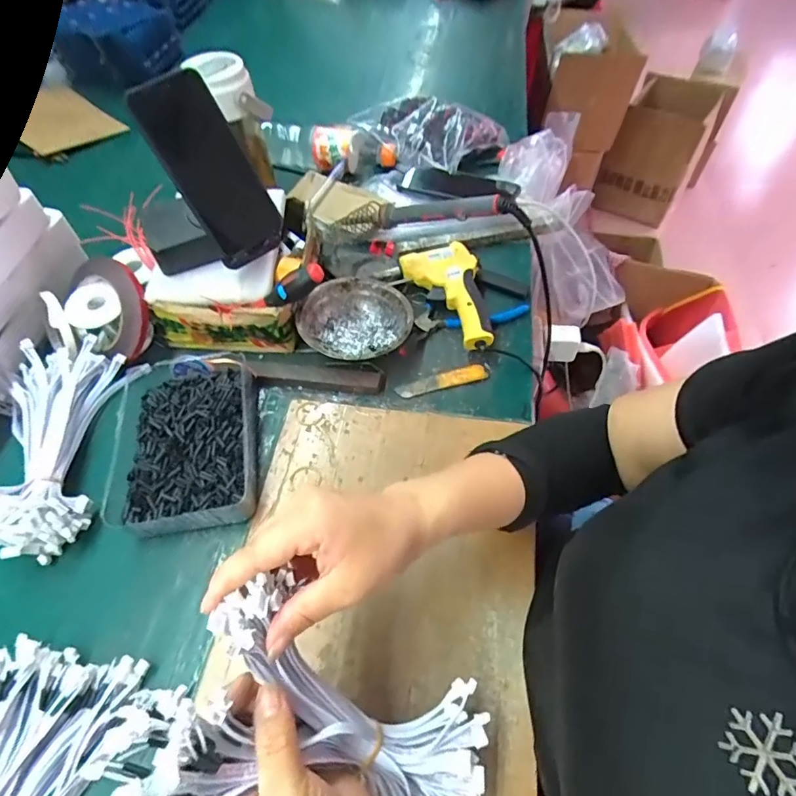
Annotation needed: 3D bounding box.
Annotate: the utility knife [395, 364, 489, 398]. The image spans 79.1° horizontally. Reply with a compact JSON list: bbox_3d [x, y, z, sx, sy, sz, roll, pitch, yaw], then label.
[{"bbox_3d":[0.049,-0.020,0.535,0.102,0.008,0.022,-13,56,-7],"label":"utility knife"}]

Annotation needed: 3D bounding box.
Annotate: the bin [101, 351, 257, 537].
[{"bbox_3d":[-0.212,0.040,0.488,0.146,0.041,0.193,-3,55,0],"label":"bin"}]

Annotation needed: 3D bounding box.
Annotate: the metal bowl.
[{"bbox_3d":[-0.049,-0.086,0.558,0.125,0.040,0.119,-1,55,2],"label":"metal bowl"}]

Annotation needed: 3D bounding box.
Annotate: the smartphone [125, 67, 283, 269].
[{"bbox_3d":[-0.179,-0.221,0.473,0.074,0.168,0.010,-35,29,-14],"label":"smartphone"}]

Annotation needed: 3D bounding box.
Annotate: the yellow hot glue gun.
[{"bbox_3d":[0.063,-0.118,0.576,0.088,0.039,0.149,-11,55,-5],"label":"yellow hot glue gun"}]

